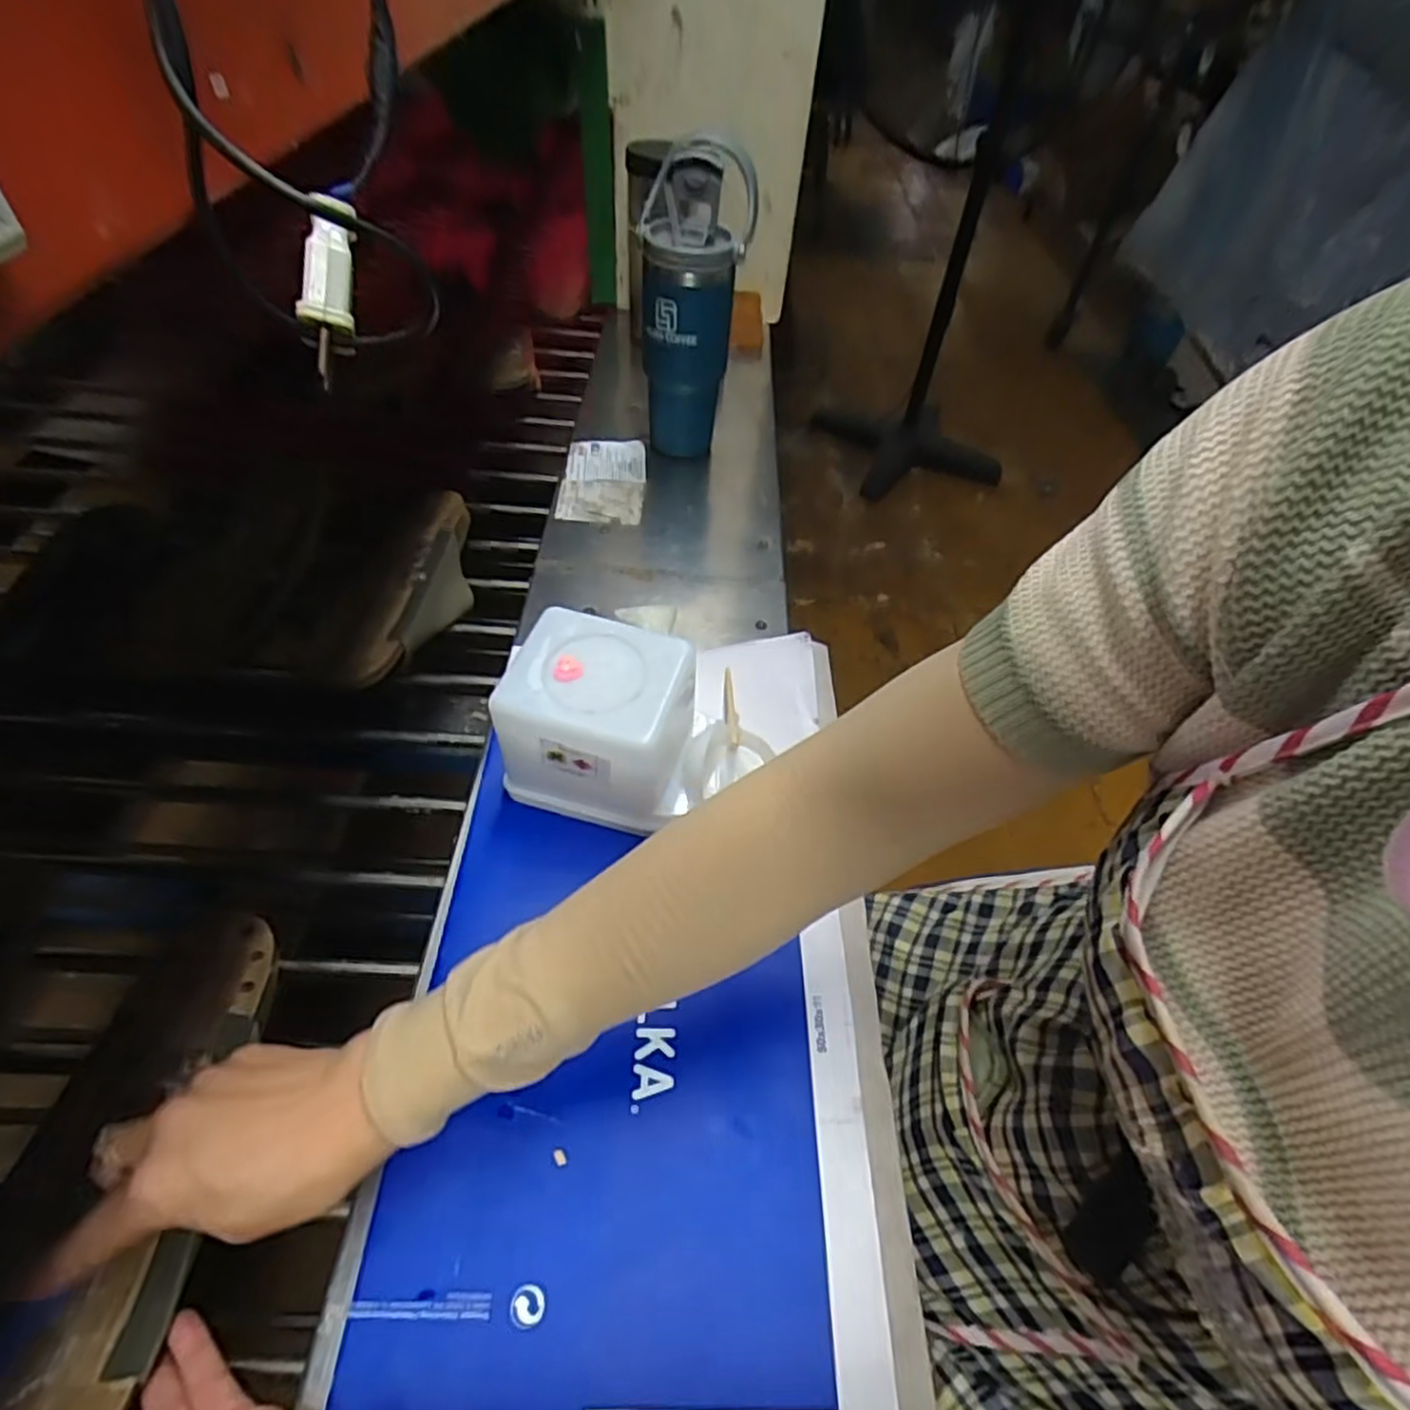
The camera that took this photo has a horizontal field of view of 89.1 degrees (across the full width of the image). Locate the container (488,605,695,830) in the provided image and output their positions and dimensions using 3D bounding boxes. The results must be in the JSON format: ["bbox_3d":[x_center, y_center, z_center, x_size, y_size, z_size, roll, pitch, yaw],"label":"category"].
[{"bbox_3d":[-0.069,0.015,0.489,0.119,0.106,0.105,19,54,10],"label":"container"}]

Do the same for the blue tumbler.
[{"bbox_3d":[-0.014,-0.385,0.716,0.111,0.261,0.096,3,52,-5],"label":"blue tumbler"}]

